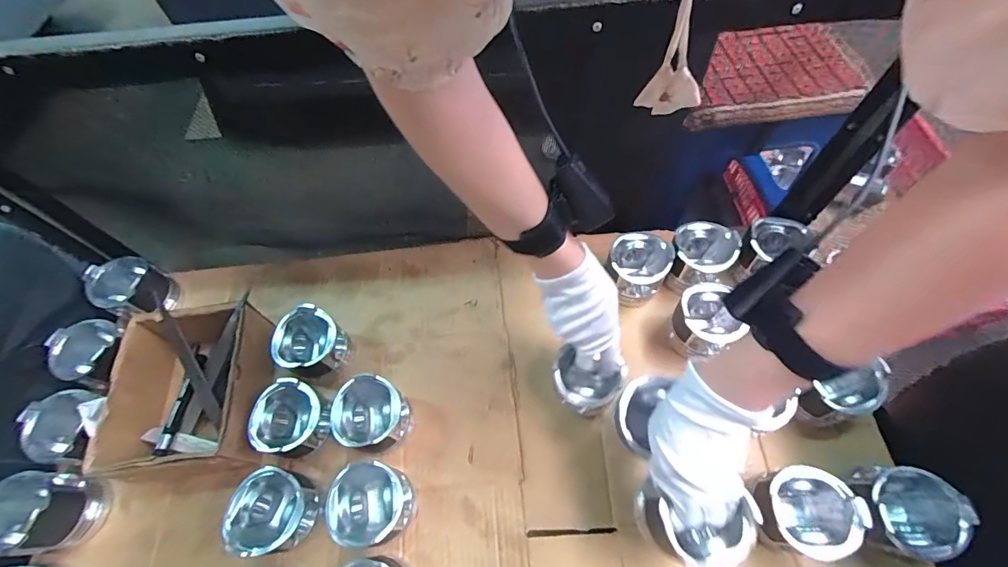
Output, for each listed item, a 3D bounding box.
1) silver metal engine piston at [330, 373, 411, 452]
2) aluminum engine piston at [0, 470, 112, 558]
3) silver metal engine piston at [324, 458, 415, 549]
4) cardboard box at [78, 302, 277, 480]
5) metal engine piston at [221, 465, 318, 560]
[{"bbox_3d":[-0.161,0.168,0.542,0.081,0.077,0.080,-1,60,2],"label":"silver metal engine piston"},{"bbox_3d":[-0.519,0.260,0.491,0.083,0.093,0.079,-1,60,2],"label":"aluminum engine piston"},{"bbox_3d":[-0.146,0.251,0.491,0.080,0.079,0.081,9,61,8],"label":"silver metal engine piston"},{"bbox_3d":[-0.393,0.134,0.554,0.151,0.110,0.194,-9,60,-2],"label":"cardboard box"},{"bbox_3d":[-0.254,0.253,0.485,0.082,0.091,0.083,6,61,7],"label":"metal engine piston"}]

